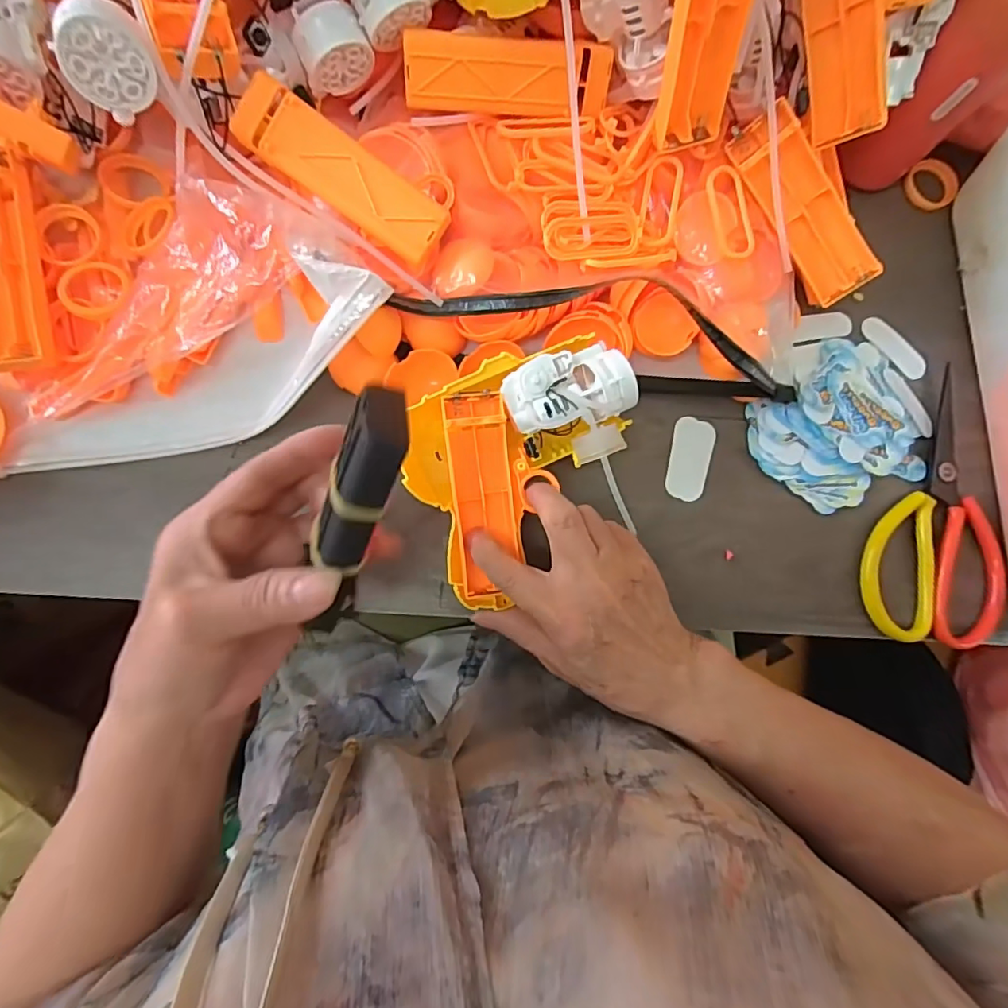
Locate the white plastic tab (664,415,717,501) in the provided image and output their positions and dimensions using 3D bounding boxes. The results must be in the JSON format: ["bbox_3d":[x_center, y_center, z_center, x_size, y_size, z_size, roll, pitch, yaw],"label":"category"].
[{"bbox_3d":[0.116,-0.028,0.330,0.026,0.004,0.051,16,82,-2],"label":"white plastic tab"}]

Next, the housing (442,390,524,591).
[{"bbox_3d":[-0.012,-0.006,0.295,0.035,0.020,0.108,-4,92,-5],"label":"housing"}]

